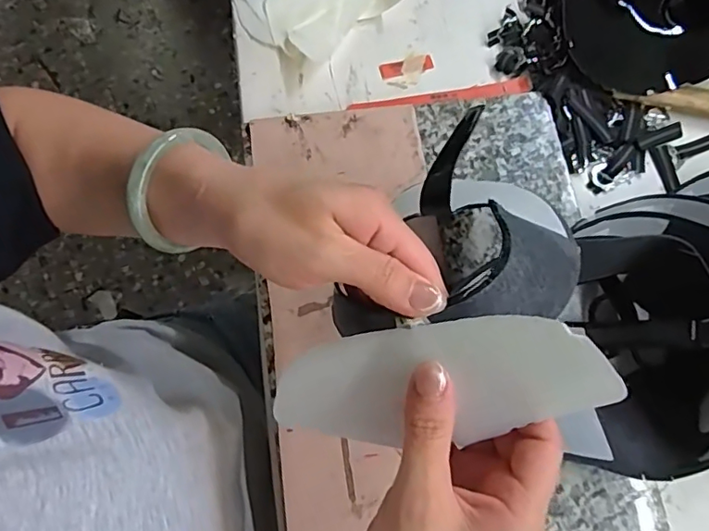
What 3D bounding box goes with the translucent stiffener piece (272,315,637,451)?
[{"bbox_3d":[0.033,0.056,0.257,0.160,0.004,0.055,-11,91,23],"label":"translucent stiffener piece"}]

